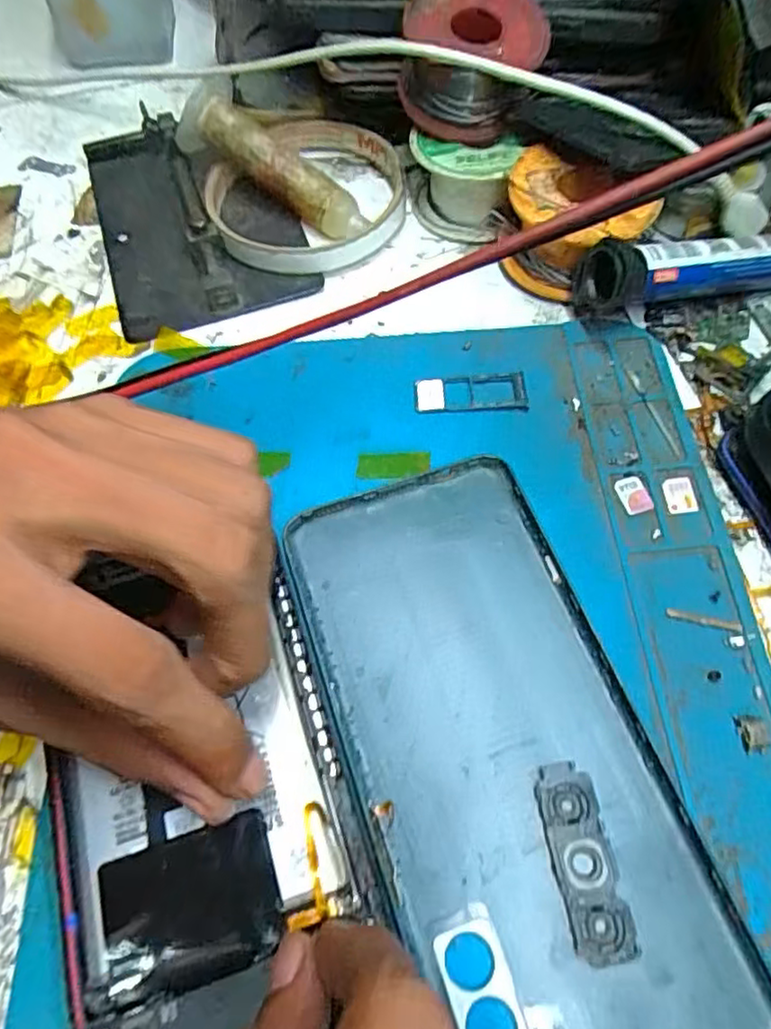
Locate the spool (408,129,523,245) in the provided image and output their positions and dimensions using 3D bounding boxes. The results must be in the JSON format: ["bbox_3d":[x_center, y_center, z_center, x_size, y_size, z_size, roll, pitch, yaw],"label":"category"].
[{"bbox_3d":[0.030,-0.134,0.253,0.039,0.032,0.038,-1,63,3],"label":"spool"}]

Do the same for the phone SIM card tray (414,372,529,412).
[{"bbox_3d":[0.030,-0.043,0.221,0.038,0.004,0.015,-2,63,3],"label":"phone SIM card tray"}]

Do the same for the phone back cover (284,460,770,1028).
[{"bbox_3d":[0.027,0.061,0.167,0.076,0.005,0.159,-19,64,-6],"label":"phone back cover"}]

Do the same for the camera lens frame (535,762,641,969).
[{"bbox_3d":[0.048,0.084,0.154,0.014,0.004,0.043,-9,63,-3],"label":"camera lens frame"}]

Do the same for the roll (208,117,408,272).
[{"bbox_3d":[-0.035,-0.136,0.265,0.085,0.017,0.085,-1,63,3],"label":"roll"}]

